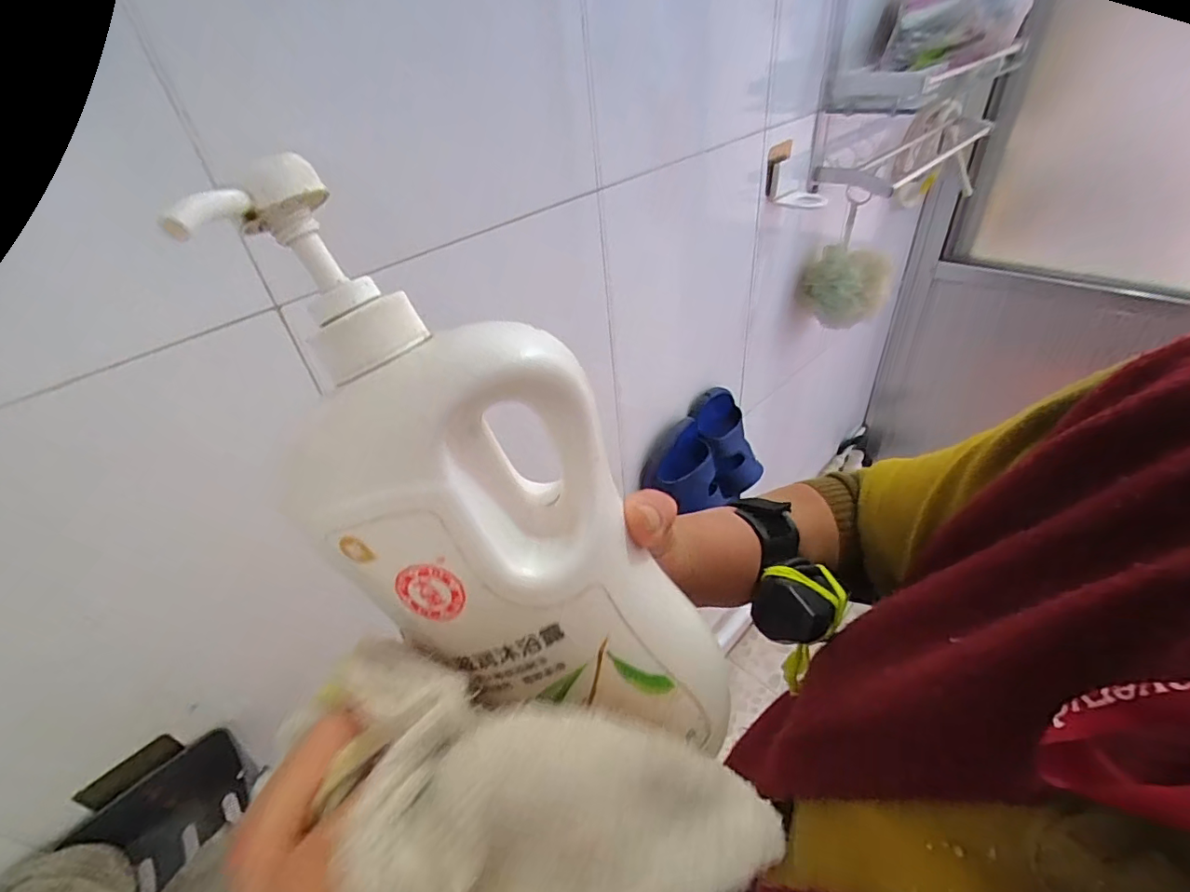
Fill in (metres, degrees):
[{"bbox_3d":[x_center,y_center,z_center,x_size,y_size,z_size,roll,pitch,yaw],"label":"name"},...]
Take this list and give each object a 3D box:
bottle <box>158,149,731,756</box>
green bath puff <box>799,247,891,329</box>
[{"bbox_3d":[-0.031,0.025,0.183,0.060,0.244,0.083,-21,23,43],"label":"bottle"},{"bbox_3d":[0.416,-0.272,0.879,0.138,0.109,0.123,13,42,23],"label":"green bath puff"}]

